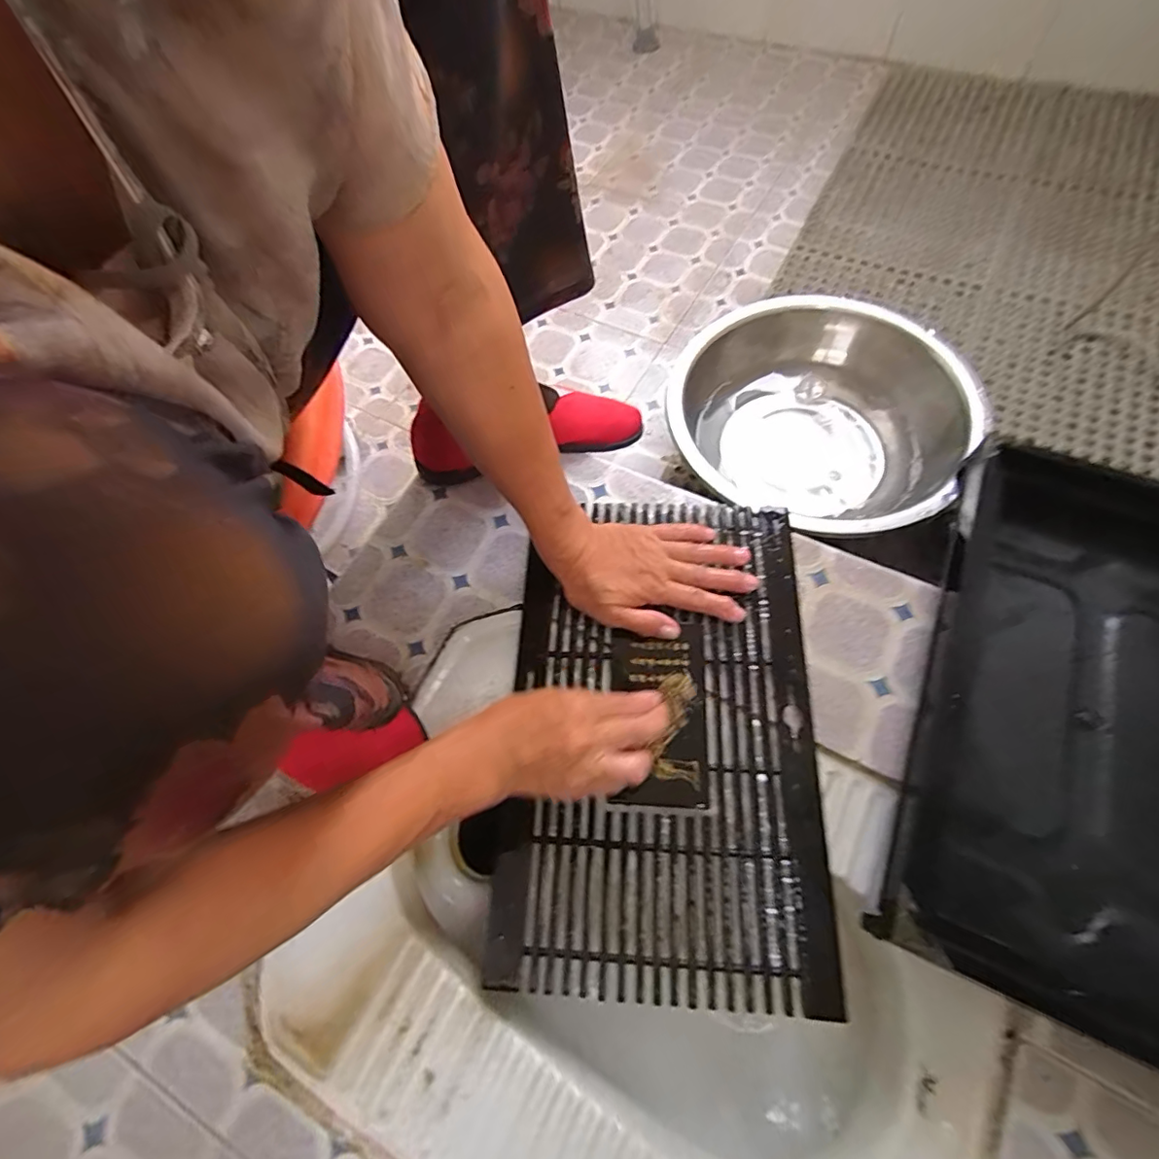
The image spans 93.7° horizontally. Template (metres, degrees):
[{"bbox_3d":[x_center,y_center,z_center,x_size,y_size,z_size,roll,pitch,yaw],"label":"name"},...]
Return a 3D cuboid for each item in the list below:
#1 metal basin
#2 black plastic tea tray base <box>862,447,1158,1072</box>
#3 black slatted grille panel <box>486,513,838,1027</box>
[{"bbox_3d":[0.259,-0.177,0.614,0.317,0.100,0.294,-1,62,1],"label":"metal basin"},{"bbox_3d":[0.396,0.106,0.390,0.261,0.094,0.413,21,65,12],"label":"black plastic tea tray base"},{"bbox_3d":[0.065,0.108,0.448,0.236,0.037,0.392,2,62,2],"label":"black slatted grille panel"}]

